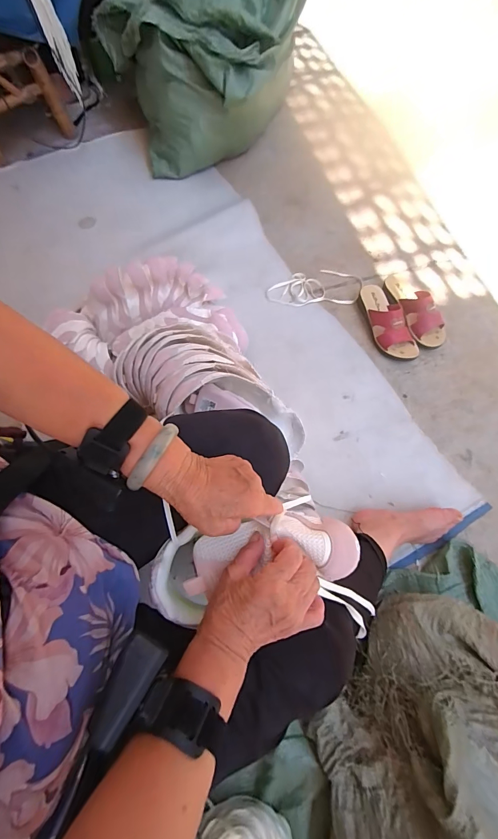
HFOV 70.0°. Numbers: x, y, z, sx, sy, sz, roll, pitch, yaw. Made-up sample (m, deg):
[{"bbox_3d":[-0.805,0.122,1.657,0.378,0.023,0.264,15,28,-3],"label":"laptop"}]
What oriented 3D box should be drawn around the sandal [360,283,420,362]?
[{"bbox_3d":[0.340,-0.249,0.879,0.079,0.082,0.228,-19,70,-8],"label":"sandal"}]

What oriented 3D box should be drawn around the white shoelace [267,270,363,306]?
[{"bbox_3d":[0.177,-0.357,0.964,0.261,0.012,0.113,-4,68,-2],"label":"white shoelace"}]

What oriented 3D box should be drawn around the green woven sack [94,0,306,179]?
[{"bbox_3d":[-0.123,-1.038,1.002,0.579,0.441,0.470,-5,68,1],"label":"green woven sack"}]

